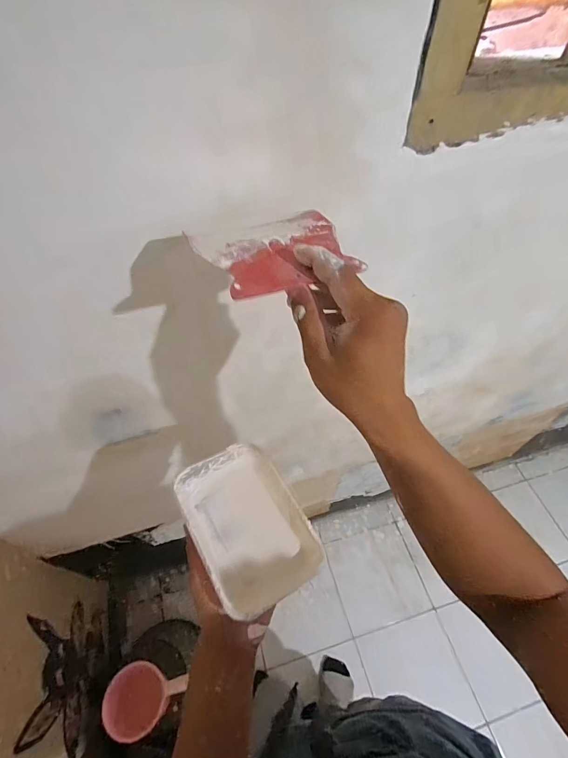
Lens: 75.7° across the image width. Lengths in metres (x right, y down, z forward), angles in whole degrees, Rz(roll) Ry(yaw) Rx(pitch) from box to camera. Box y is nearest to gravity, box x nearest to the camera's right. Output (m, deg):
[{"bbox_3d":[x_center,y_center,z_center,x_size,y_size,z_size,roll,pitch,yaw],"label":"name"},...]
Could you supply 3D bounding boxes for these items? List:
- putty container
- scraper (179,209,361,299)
[{"bbox_3d":[-0.041,0.160,0.413,0.113,0.053,0.166,-27,58,-18],"label":"putty container"},{"bbox_3d":[-0.005,-0.103,0.292,0.119,0.005,0.097,-18,54,-18],"label":"scraper"}]

